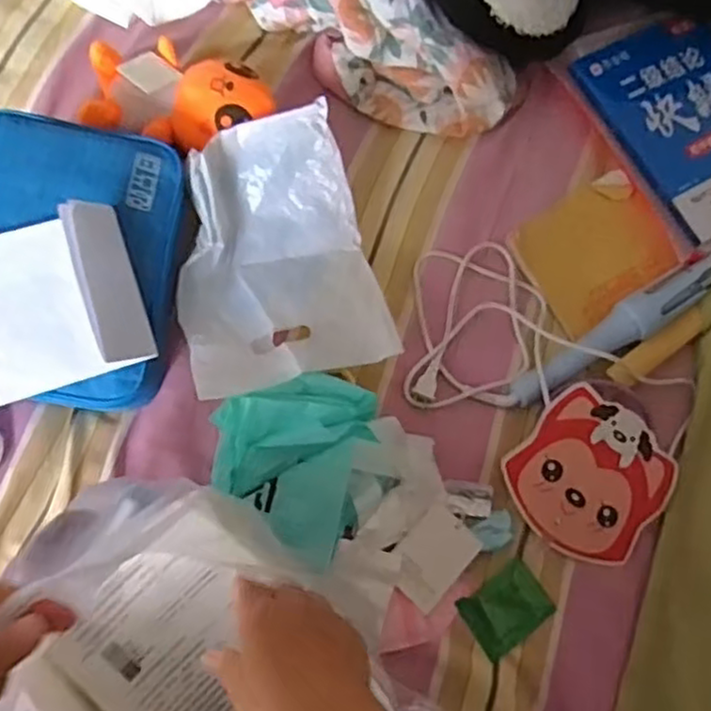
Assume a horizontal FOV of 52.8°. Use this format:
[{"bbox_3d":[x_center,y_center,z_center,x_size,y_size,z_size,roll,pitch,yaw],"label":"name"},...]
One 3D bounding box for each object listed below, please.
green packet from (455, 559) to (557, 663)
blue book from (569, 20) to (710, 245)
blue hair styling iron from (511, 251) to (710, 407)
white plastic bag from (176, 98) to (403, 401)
[{"bbox_3d":[0.151,0.250,0.707,0.083,0.022,0.063,-31,80,-15],"label":"green packet"},{"bbox_3d":[0.426,-0.295,0.895,0.209,0.009,0.276,-28,78,-15],"label":"blue book"},{"bbox_3d":[0.289,-0.029,0.784,0.284,0.025,0.047,-30,80,-15],"label":"blue hair styling iron"},{"bbox_3d":[-0.088,-0.103,0.731,0.207,0.070,0.261,-16,77,-12],"label":"white plastic bag"}]

